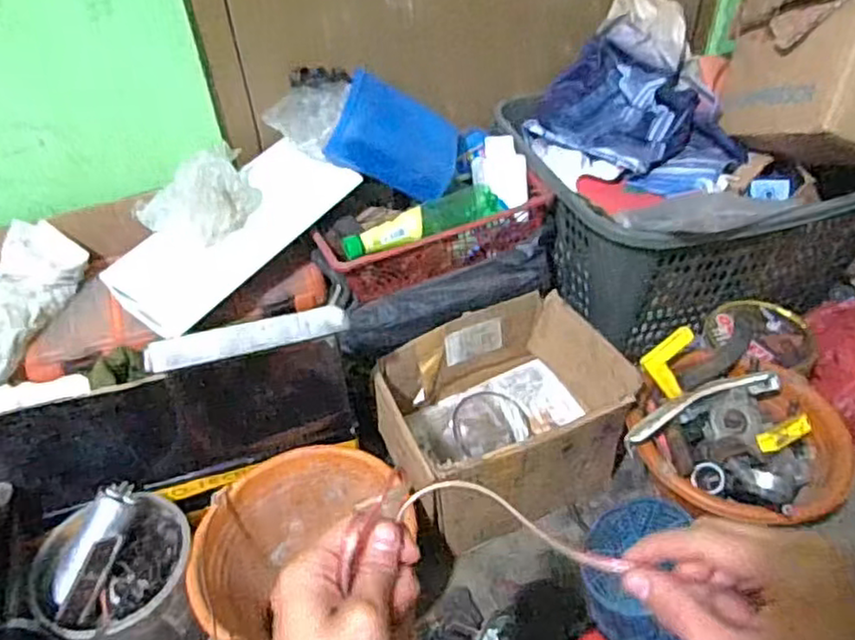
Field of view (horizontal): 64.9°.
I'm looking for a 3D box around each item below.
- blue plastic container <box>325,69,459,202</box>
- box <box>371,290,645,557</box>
[{"bbox_3d":[-0.047,-0.255,0.951,0.176,0.130,0.086,23,9,-24],"label":"blue plastic container"},{"bbox_3d":[0.096,0.133,0.924,0.302,0.171,0.231,-24,48,-19],"label":"box"}]

